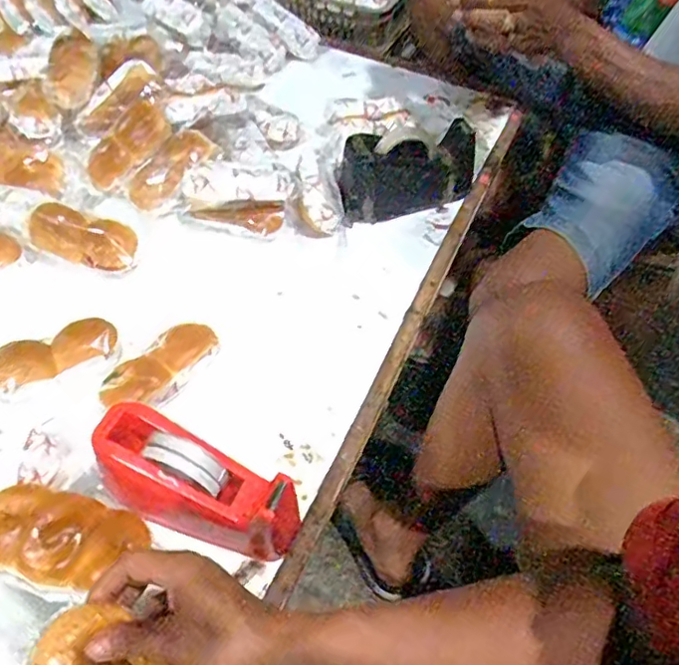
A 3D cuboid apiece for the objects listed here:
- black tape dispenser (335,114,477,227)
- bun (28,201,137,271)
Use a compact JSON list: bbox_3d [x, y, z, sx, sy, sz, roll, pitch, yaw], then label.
[{"bbox_3d":[0.106,-0.237,0.862,0.213,0.097,0.078,-14,55,-14],"label":"black tape dispenser"},{"bbox_3d":[-0.334,-0.124,0.772,0.130,0.038,0.055,17,54,-8],"label":"bun"}]

